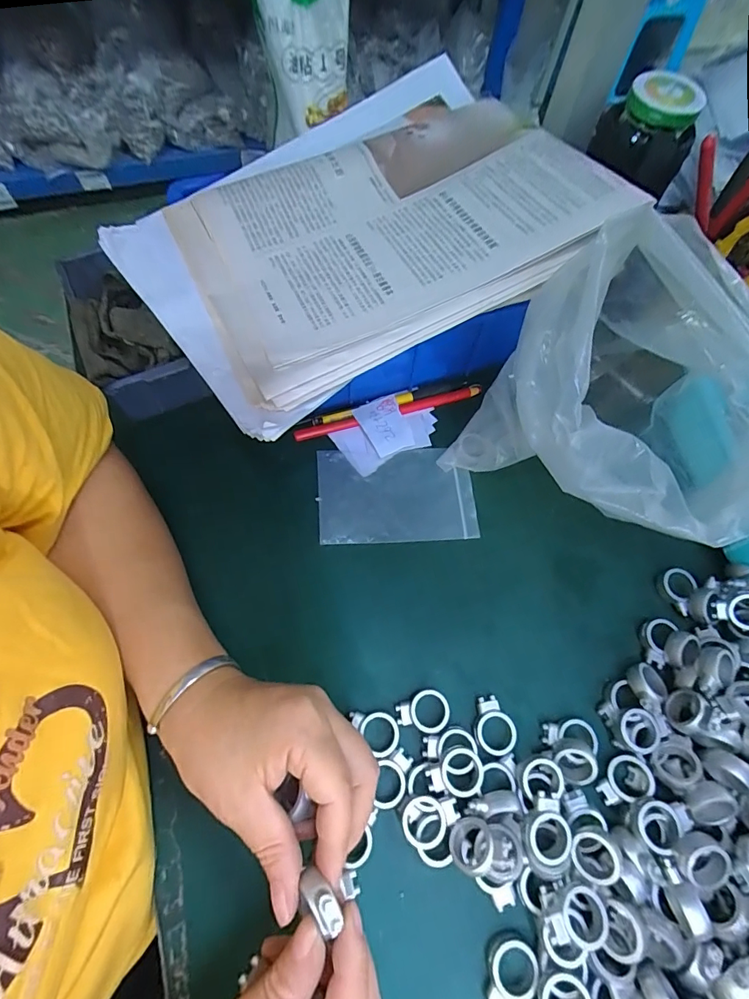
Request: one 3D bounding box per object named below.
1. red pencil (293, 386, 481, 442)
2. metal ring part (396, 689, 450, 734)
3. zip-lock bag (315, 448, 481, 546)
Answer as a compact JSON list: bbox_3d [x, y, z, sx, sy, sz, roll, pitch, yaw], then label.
[{"bbox_3d":[0.013,-0.074,0.375,0.164,0.005,0.009,-15,68,-10],"label":"red pencil"},{"bbox_3d":[0.032,0.139,0.288,0.034,0.004,0.025,-8,67,-7],"label":"metal ring part"},{"bbox_3d":[0.017,-0.003,0.352,0.122,0.008,0.077,-2,67,-4],"label":"zip-lock bag"}]

